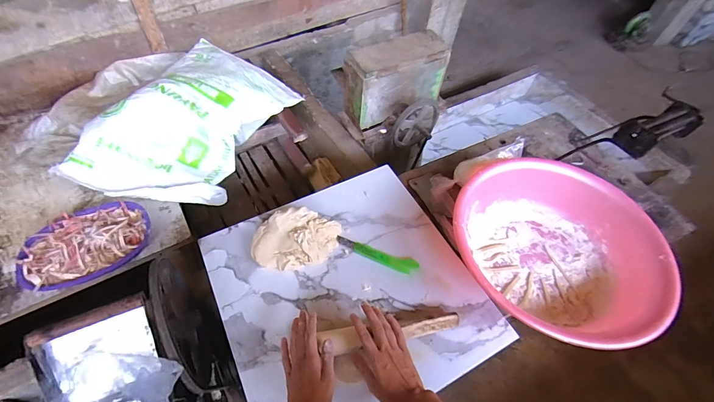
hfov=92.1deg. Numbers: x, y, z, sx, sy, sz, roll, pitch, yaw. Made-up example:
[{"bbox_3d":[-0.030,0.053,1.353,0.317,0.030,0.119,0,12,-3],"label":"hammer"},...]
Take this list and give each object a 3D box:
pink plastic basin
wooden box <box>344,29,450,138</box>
[{"bbox_3d":[0.420,0.098,0.743,0.415,0.146,0.396,2,54,-3],"label":"pink plastic basin"},{"bbox_3d":[0.133,-0.442,1.222,0.361,0.219,0.147,-25,60,-21],"label":"wooden box"}]

